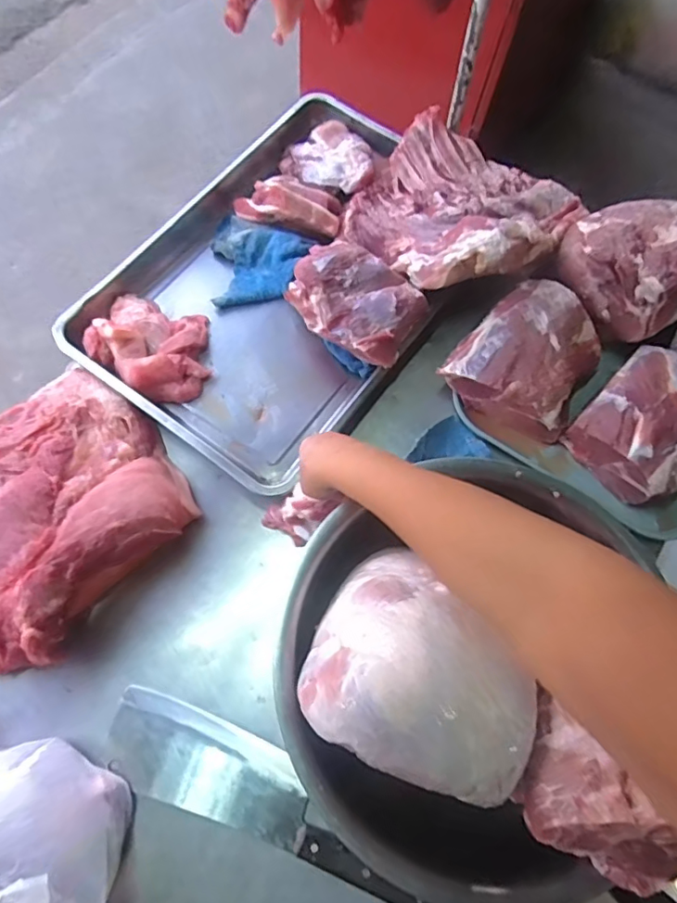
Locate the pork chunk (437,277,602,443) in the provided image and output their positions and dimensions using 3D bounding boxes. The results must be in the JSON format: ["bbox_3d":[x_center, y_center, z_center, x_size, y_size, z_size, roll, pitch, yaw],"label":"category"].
[{"bbox_3d":[0.244,-0.125,0.690,0.163,0.096,0.168,29,70,8],"label":"pork chunk"}]

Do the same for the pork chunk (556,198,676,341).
[{"bbox_3d":[0.383,-0.251,0.687,0.173,0.093,0.170,37,71,11],"label":"pork chunk"}]

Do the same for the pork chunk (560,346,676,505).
[{"bbox_3d":[0.380,-0.035,0.659,0.133,0.079,0.168,43,72,13],"label":"pork chunk"}]

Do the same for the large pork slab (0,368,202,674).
[{"bbox_3d":[-0.345,0.083,0.603,0.253,0.074,0.350,36,71,11],"label":"large pork slab"}]

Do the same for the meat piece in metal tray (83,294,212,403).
[{"bbox_3d":[-0.249,-0.140,0.716,0.160,0.043,0.139,17,68,4],"label":"meat piece in metal tray"}]

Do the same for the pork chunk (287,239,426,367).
[{"bbox_3d":[0.025,-0.200,0.694,0.162,0.060,0.121,37,71,11],"label":"pork chunk"}]

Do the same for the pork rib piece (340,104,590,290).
[{"bbox_3d":[0.158,-0.333,0.721,0.279,0.107,0.242,37,71,11],"label":"pork rib piece"}]

